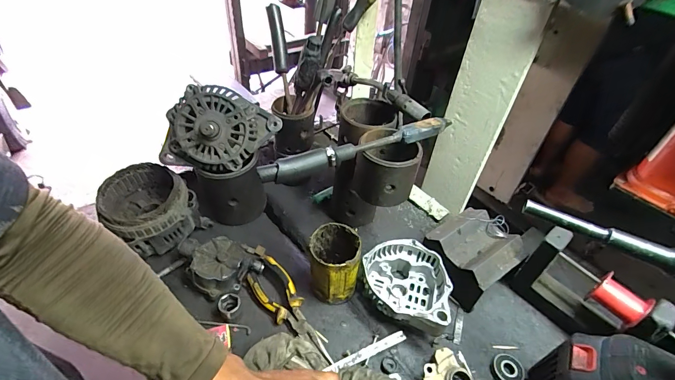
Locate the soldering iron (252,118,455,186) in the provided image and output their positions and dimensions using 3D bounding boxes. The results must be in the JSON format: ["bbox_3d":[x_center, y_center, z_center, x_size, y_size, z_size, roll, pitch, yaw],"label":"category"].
[{"bbox_3d":[0.032,-0.056,0.446,0.276,0.029,0.028,-15,46,-21],"label":"soldering iron"}]

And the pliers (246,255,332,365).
[{"bbox_3d":[-0.069,0.175,0.513,0.053,0.033,0.186,-32,53,-34],"label":"pliers"}]

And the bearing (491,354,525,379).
[{"bbox_3d":[0.237,0.250,0.470,0.041,0.016,0.040,3,42,-2],"label":"bearing"}]

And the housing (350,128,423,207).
[{"bbox_3d":[0.072,-0.035,0.492,0.088,0.080,0.097,16,43,12],"label":"housing"}]

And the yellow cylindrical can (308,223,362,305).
[{"bbox_3d":[-0.005,0.115,0.524,0.074,0.113,0.080,-6,43,-12],"label":"yellow cylindrical can"}]

